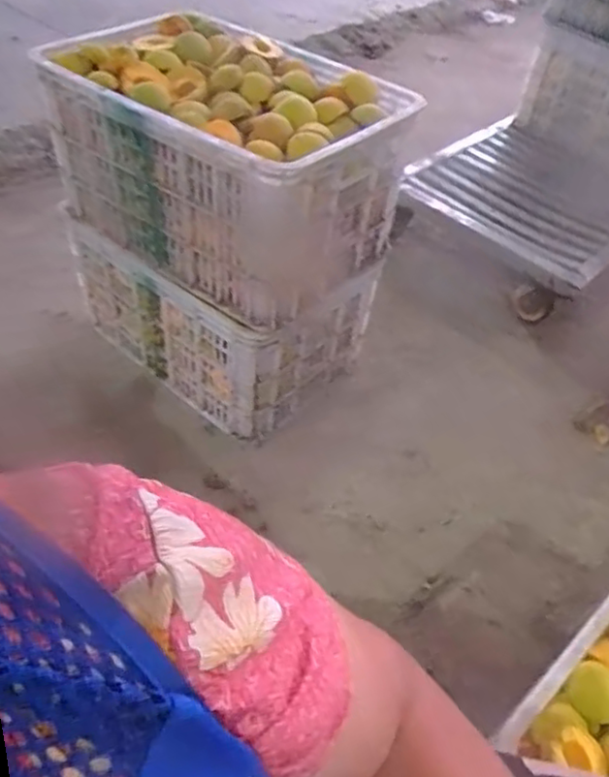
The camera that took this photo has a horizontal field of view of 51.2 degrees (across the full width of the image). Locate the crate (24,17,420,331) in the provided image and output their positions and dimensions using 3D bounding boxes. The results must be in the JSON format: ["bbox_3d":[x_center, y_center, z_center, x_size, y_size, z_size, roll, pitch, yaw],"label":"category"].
[{"bbox_3d":[-0.117,-0.362,1.019,0.466,0.267,0.328,32,52,21],"label":"crate"}]

